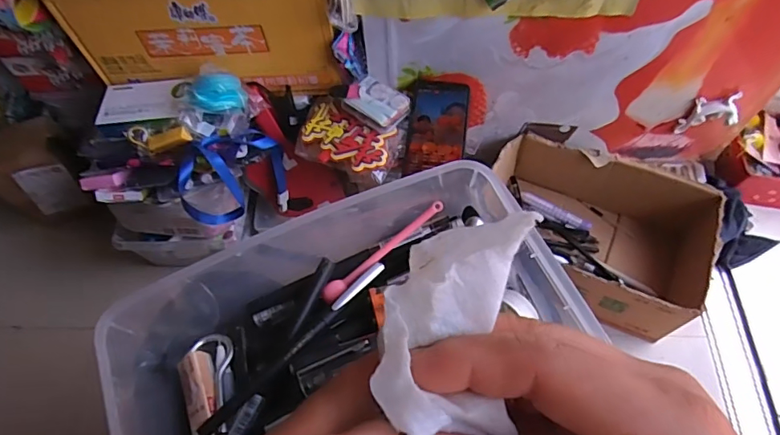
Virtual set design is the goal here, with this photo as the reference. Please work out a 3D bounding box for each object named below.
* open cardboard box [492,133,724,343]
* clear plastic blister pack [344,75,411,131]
[{"bbox_3d":[0.302,0.027,0.777,0.322,0.135,0.210,20,65,12],"label":"open cardboard box"},{"bbox_3d":[-0.016,-0.157,0.683,0.078,0.019,0.056,35,69,18],"label":"clear plastic blister pack"}]

